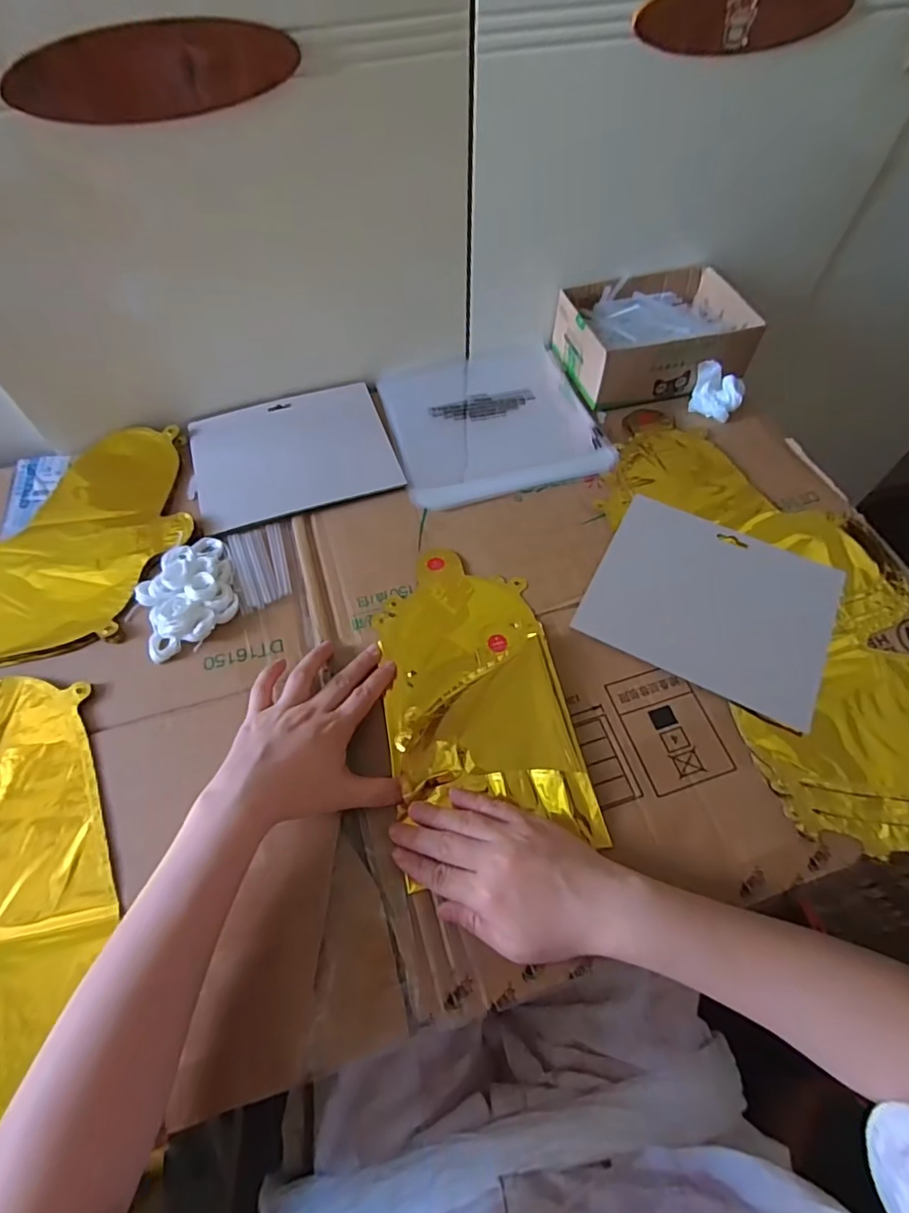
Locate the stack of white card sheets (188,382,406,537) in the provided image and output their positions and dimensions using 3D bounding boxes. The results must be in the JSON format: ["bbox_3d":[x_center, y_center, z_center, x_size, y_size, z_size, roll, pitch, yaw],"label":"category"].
[{"bbox_3d":[-0.161,-0.154,0.554,0.188,0.005,0.157,-17,61,-10],"label":"stack of white card sheets"}]

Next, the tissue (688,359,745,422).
[{"bbox_3d":[0.277,-0.228,0.585,0.051,0.041,0.044,24,62,14],"label":"tissue"}]

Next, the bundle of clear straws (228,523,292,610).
[{"bbox_3d":[-0.171,-0.037,0.491,0.045,0.007,0.084,-17,60,-10],"label":"bundle of clear straws"}]

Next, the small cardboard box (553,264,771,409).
[{"bbox_3d":[0.216,-0.296,0.610,0.190,0.065,0.140,-10,59,-6],"label":"small cardboard box"}]

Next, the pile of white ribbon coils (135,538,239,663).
[{"bbox_3d":[-0.224,-0.013,0.464,0.075,0.023,0.098,-21,61,-13],"label":"pile of white ribbon coils"}]

